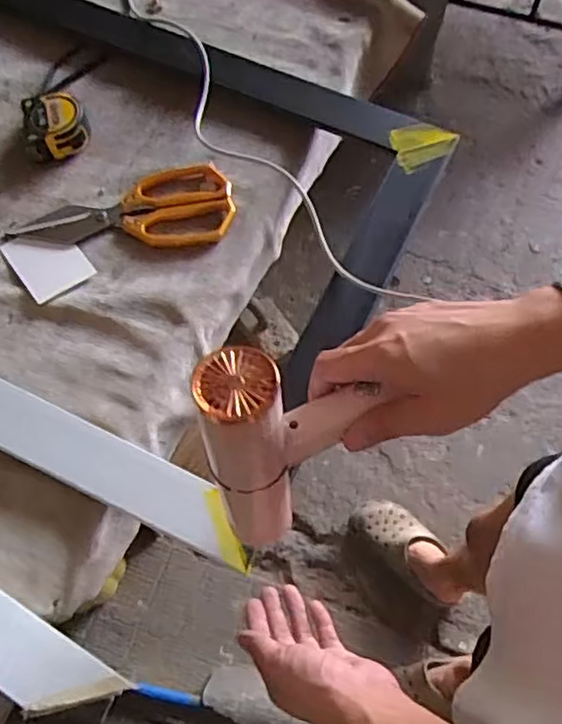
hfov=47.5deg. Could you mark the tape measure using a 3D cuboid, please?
[{"bbox_3d":[-0.246,-0.257,0.693,0.064,0.034,0.068,-14,67,-6],"label":"tape measure"}]

